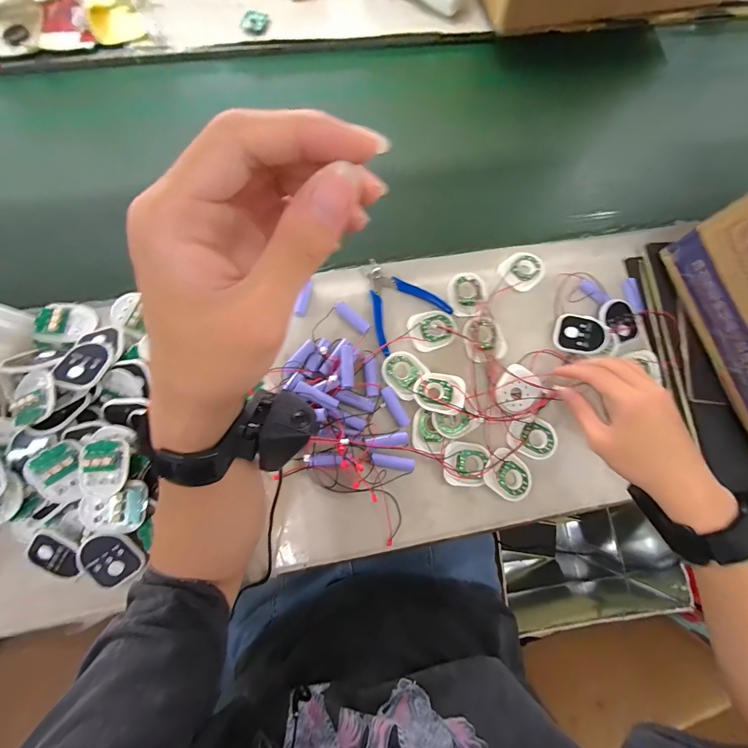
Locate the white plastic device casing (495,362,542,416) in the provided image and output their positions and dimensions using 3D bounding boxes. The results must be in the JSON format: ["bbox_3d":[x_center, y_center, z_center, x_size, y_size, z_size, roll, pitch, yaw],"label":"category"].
[{"bbox_3d":[0.175,0.022,0.427,0.053,0.017,0.059,30,81,6],"label":"white plastic device casing"}]

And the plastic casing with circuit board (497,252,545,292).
[{"bbox_3d":[0.197,-0.136,0.463,0.058,0.005,0.050,-40,82,-11],"label":"plastic casing with circuit board"}]

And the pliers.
[{"bbox_3d":[0.026,-0.098,0.446,0.103,0.012,0.115,-32,80,-10],"label":"pliers"}]

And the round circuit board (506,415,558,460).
[{"bbox_3d":[0.189,0.075,0.416,0.058,0.010,0.047,20,76,2],"label":"round circuit board"}]

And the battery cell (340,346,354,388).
[{"bbox_3d":[-0.031,-0.007,0.407,0.014,0.014,0.048,-3,83,0],"label":"battery cell"}]

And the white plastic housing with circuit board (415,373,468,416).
[{"bbox_3d":[0.077,0.022,0.414,0.057,0.012,0.046,11,76,0],"label":"white plastic housing with circuit board"}]

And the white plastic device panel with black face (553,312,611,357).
[{"bbox_3d":[0.257,-0.048,0.437,0.062,0.011,0.051,18,82,19],"label":"white plastic device panel with black face"}]

